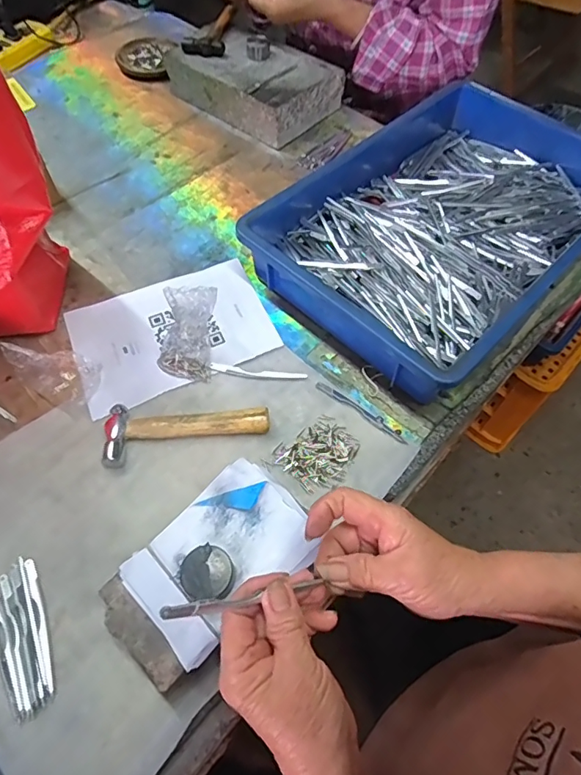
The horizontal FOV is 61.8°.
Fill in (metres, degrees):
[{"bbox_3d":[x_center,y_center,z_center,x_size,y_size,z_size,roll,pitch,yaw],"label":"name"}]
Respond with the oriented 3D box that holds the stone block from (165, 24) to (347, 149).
[{"bbox_3d":[-0.055,-0.477,0.751,0.232,0.067,0.151,35,65,18],"label":"stone block"}]

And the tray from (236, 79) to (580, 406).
[{"bbox_3d":[0.172,-0.211,0.598,0.330,0.075,0.424,40,67,20],"label":"tray"}]

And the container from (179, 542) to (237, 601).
[{"bbox_3d":[-0.061,0.139,0.360,0.037,0.017,0.039,0,60,-1],"label":"container"}]

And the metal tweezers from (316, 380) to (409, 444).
[{"bbox_3d":[0.072,0.024,0.498,0.107,0.005,0.011,34,65,18],"label":"metal tweezers"}]

